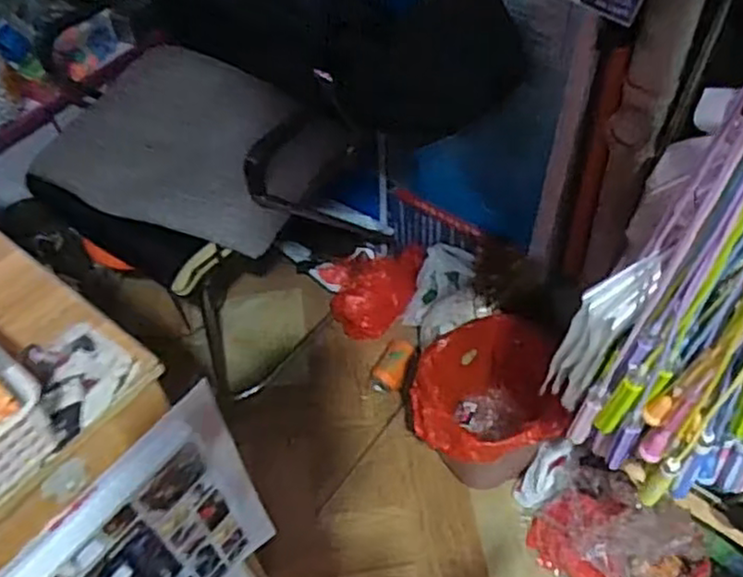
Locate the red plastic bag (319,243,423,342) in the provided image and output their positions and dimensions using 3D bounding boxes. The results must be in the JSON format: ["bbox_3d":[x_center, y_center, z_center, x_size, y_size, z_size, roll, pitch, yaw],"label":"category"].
[{"bbox_3d":[0.019,0.000,1.595,0.234,0.108,0.172,-19,54,-10],"label":"red plastic bag"}]

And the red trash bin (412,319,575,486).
[{"bbox_3d":[0.215,0.223,1.321,0.258,0.257,0.287,4,53,7],"label":"red trash bin"}]

